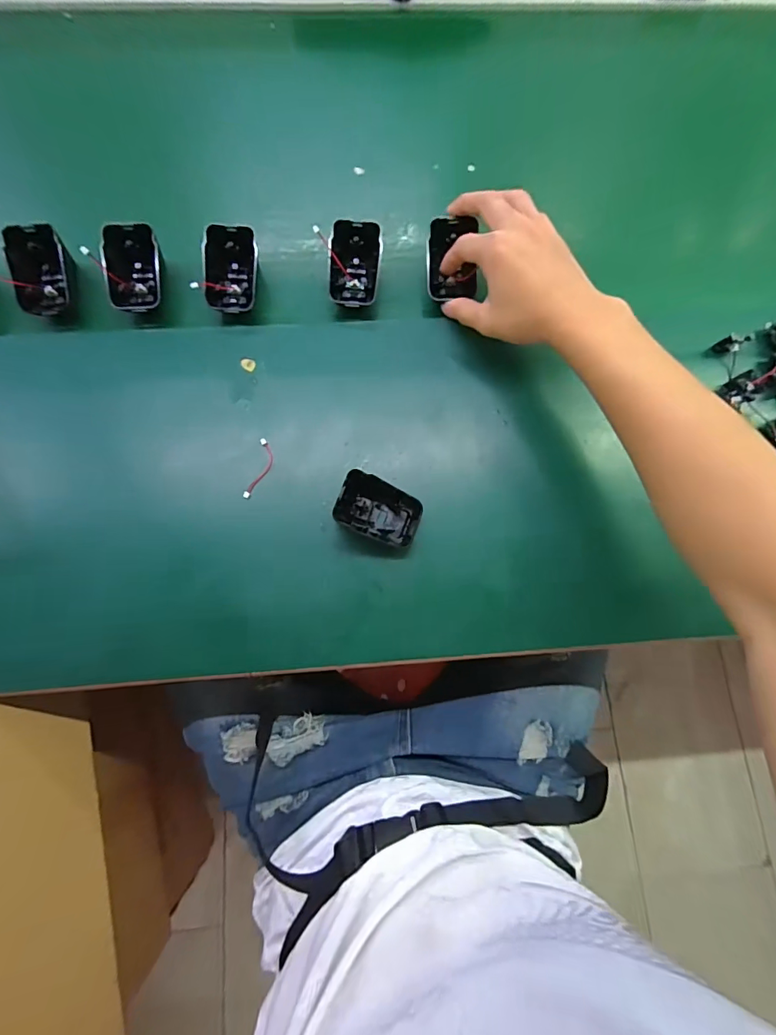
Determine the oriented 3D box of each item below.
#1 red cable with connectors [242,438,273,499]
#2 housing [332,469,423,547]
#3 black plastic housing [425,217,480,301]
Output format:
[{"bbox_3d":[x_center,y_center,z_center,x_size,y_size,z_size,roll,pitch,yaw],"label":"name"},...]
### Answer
[{"bbox_3d":[-0.107,-0.040,0.365,0.014,0.006,0.052,14,77,2],"label":"red cable with connectors"},{"bbox_3d":[-0.006,-0.005,0.342,0.062,0.040,0.042,17,77,1],"label":"housing"},{"bbox_3d":[0.057,-0.229,0.393,0.043,0.022,0.068,-5,93,-15],"label":"black plastic housing"}]

